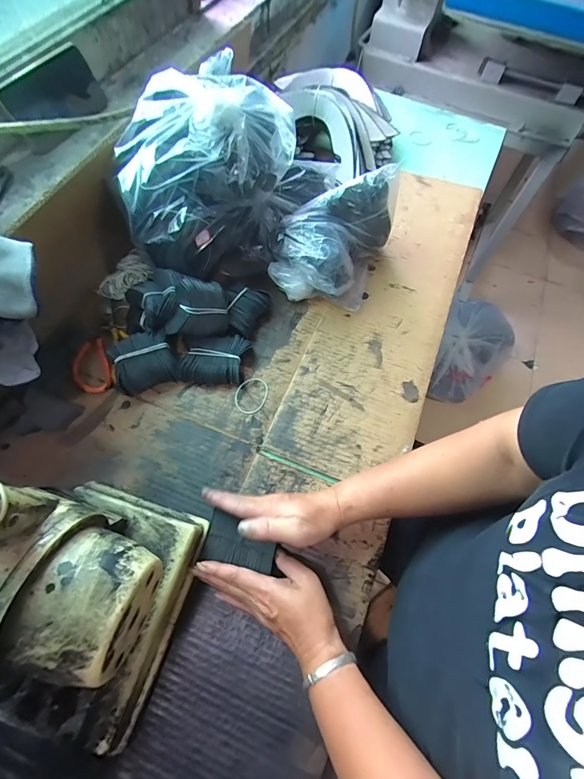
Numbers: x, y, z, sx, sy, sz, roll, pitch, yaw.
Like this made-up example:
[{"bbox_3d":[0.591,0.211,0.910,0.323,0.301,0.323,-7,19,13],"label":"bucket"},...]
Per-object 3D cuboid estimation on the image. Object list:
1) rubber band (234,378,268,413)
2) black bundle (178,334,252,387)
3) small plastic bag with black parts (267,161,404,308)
[{"bbox_3d":[-0.060,0.007,0.533,0.045,0.005,0.058,24,66,7],"label":"rubber band"},{"bbox_3d":[-0.116,-0.047,0.538,0.094,0.034,0.072,4,65,-2],"label":"black bundle"},{"bbox_3d":[0.067,-0.245,0.586,0.162,0.134,0.170,15,65,3],"label":"small plastic bag with black parts"}]

